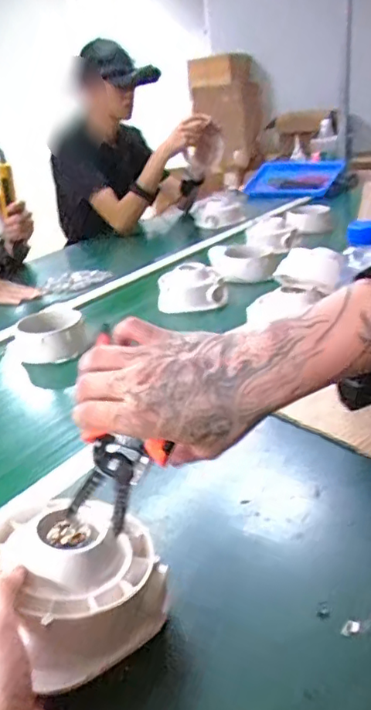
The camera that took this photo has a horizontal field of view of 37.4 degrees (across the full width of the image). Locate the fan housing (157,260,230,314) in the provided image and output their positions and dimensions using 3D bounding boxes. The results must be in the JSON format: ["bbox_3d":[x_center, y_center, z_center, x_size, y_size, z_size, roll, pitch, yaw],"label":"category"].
[{"bbox_3d":[0.013,-0.138,1.100,0.131,0.075,0.105,-3,26,7],"label":"fan housing"}]

